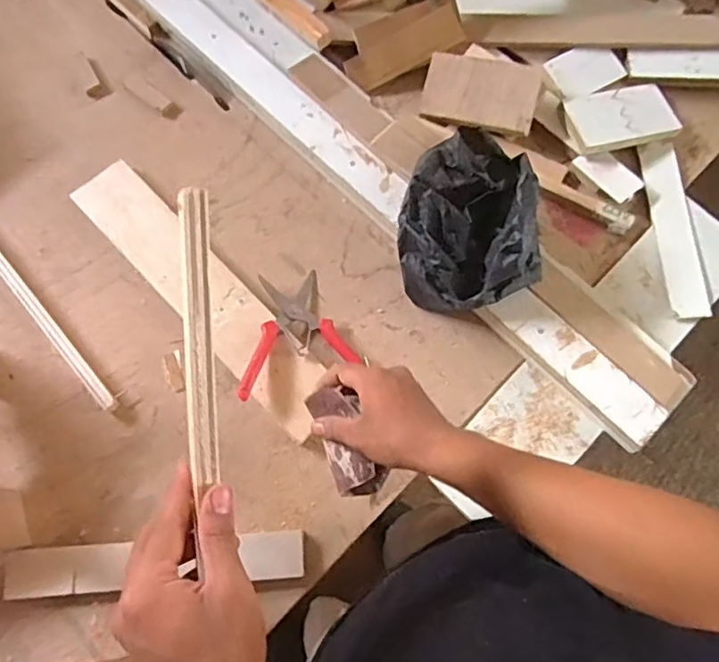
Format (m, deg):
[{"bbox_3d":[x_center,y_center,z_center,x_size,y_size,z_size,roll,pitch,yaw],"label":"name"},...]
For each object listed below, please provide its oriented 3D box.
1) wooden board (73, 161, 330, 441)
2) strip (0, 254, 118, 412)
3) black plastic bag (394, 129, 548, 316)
[{"bbox_3d":[-0.181,-0.047,0.729,0.082,0.013,0.402,-42,79,-13],"label":"wooden board"},{"bbox_3d":[-0.417,-0.068,0.729,0.020,0.015,0.418,-40,78,-11],"label":"strip"},{"bbox_3d":[0.134,-0.125,0.721,0.169,0.106,0.199,10,74,3],"label":"black plastic bag"}]

